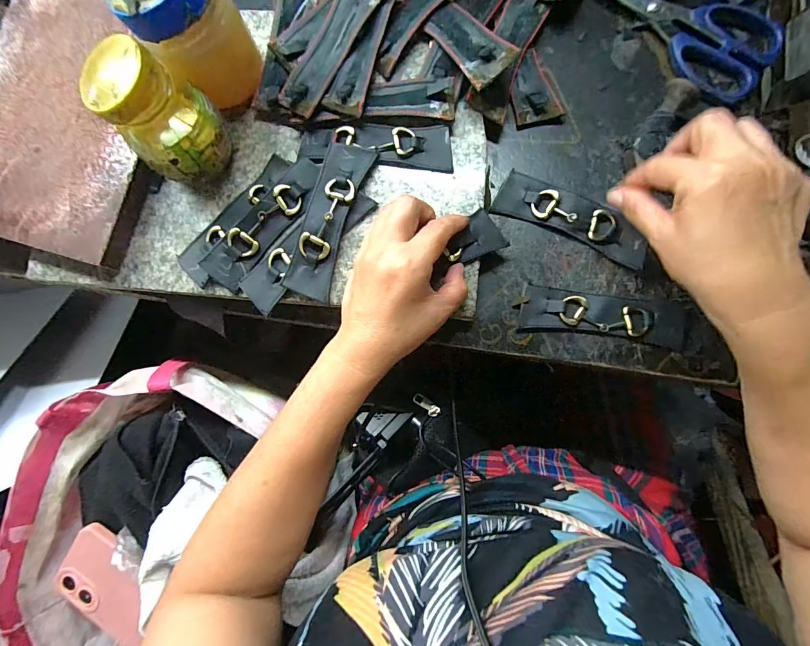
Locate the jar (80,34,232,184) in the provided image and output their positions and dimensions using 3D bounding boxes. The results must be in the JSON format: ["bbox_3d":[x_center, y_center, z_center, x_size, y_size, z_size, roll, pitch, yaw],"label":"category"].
[{"bbox_3d":[-0.180,-0.153,0.285,0.057,0.093,0.067,44,85,4],"label":"jar"}]

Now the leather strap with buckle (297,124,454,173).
[{"bbox_3d":[-0.026,-0.152,0.323,0.132,0.006,0.037,2,84,5],"label":"leather strap with buckle"}]

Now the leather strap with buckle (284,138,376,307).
[{"bbox_3d":[-0.065,-0.088,0.316,0.038,0.011,0.134,17,85,6],"label":"leather strap with buckle"}]

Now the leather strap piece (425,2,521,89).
[{"bbox_3d":[0.054,-0.236,0.314,0.039,0.008,0.090,-30,71,-2],"label":"leather strap piece"}]

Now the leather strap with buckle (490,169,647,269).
[{"bbox_3d":[0.144,-0.091,0.321,0.129,0.012,0.045,30,86,10],"label":"leather strap with buckle"}]

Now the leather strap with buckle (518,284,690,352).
[{"bbox_3d":[0.165,-0.006,0.313,0.130,0.013,0.035,7,84,5],"label":"leather strap with buckle"}]

